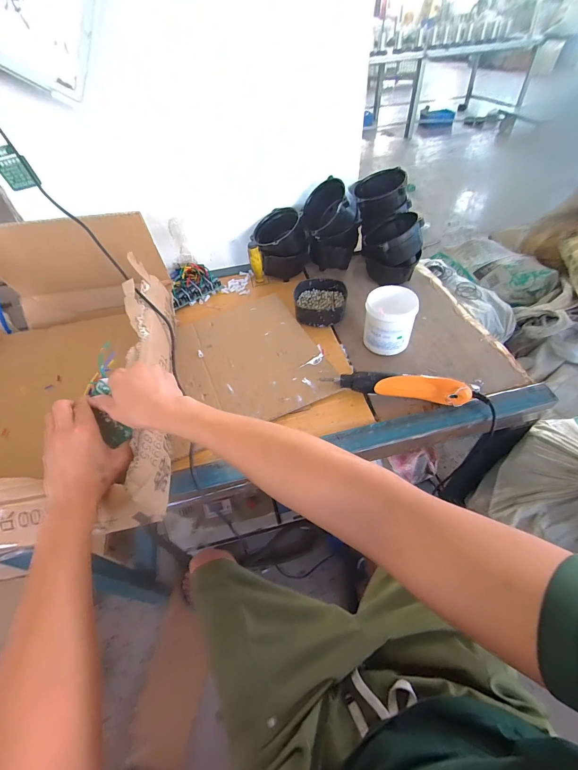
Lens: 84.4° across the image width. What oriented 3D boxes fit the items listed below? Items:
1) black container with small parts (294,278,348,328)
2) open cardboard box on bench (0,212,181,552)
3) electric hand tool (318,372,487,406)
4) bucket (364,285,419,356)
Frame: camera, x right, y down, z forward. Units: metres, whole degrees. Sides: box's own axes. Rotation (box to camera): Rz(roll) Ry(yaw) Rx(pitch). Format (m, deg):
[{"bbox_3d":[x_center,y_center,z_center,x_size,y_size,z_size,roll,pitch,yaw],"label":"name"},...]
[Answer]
[{"bbox_3d":[0.071,-0.190,0.729,0.118,0.043,0.125,4,51,8],"label":"black container with small parts"},{"bbox_3d":[-0.460,-0.050,0.529,0.476,0.227,0.584,-11,50,-5],"label":"open cardboard box on bench"},{"bbox_3d":[0.202,0.007,0.571,0.265,0.055,0.029,7,51,10],"label":"electric hand tool"},{"bbox_3d":[0.198,-0.126,0.632,0.092,0.114,0.081,13,52,14],"label":"bucket"}]

